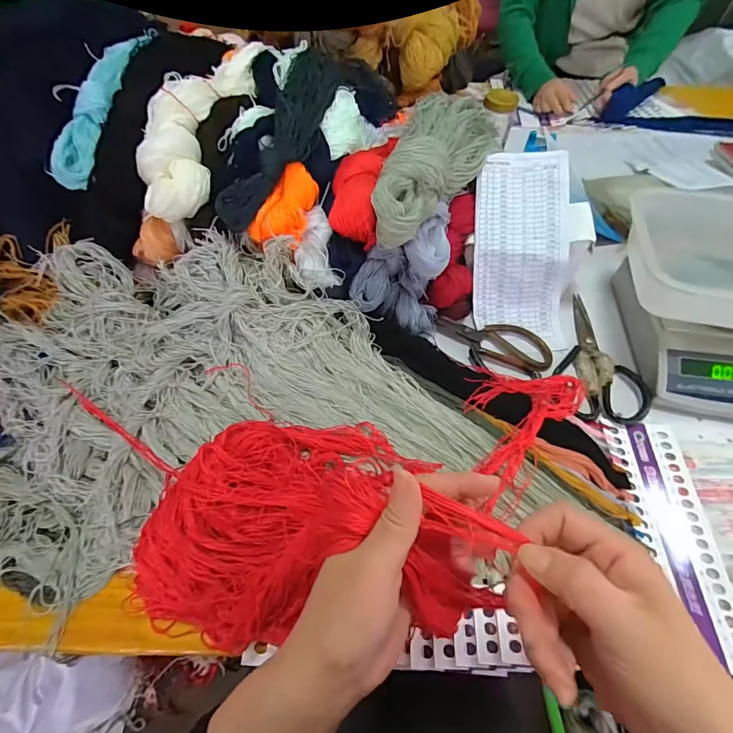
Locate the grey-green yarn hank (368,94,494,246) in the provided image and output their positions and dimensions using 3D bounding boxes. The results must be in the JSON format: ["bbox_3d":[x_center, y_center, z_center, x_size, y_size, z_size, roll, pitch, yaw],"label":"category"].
[{"bbox_3d":[0.106,-0.281,0.541,0.093,0.097,0.369,21,59,13],"label":"grey-green yarn hank"}]

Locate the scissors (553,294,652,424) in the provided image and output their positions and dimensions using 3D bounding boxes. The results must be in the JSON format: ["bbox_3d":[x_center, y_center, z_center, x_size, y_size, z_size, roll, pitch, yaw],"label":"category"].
[{"bbox_3d":[0.299,-0.021,0.544,0.087,0.020,0.207,-1,57,0],"label":"scissors"}]

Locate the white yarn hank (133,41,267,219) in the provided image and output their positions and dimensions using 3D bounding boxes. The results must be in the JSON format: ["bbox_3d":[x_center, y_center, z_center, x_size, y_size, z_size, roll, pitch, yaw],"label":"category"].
[{"bbox_3d":[-0.196,-0.287,0.469,0.081,0.052,0.260,10,71,7],"label":"white yarn hank"}]

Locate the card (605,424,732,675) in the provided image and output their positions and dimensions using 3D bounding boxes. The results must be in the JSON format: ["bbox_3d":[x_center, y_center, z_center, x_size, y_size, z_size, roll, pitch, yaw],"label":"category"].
[{"bbox_3d":[0.316,0.166,0.421,0.082,0.006,0.235,5,54,-2],"label":"card"}]

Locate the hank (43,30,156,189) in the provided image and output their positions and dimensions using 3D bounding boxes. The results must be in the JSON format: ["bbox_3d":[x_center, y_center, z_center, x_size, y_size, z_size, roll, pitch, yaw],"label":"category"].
[{"bbox_3d":[-0.303,-0.310,0.472,0.045,0.031,0.226,9,74,6],"label":"hank"}]

